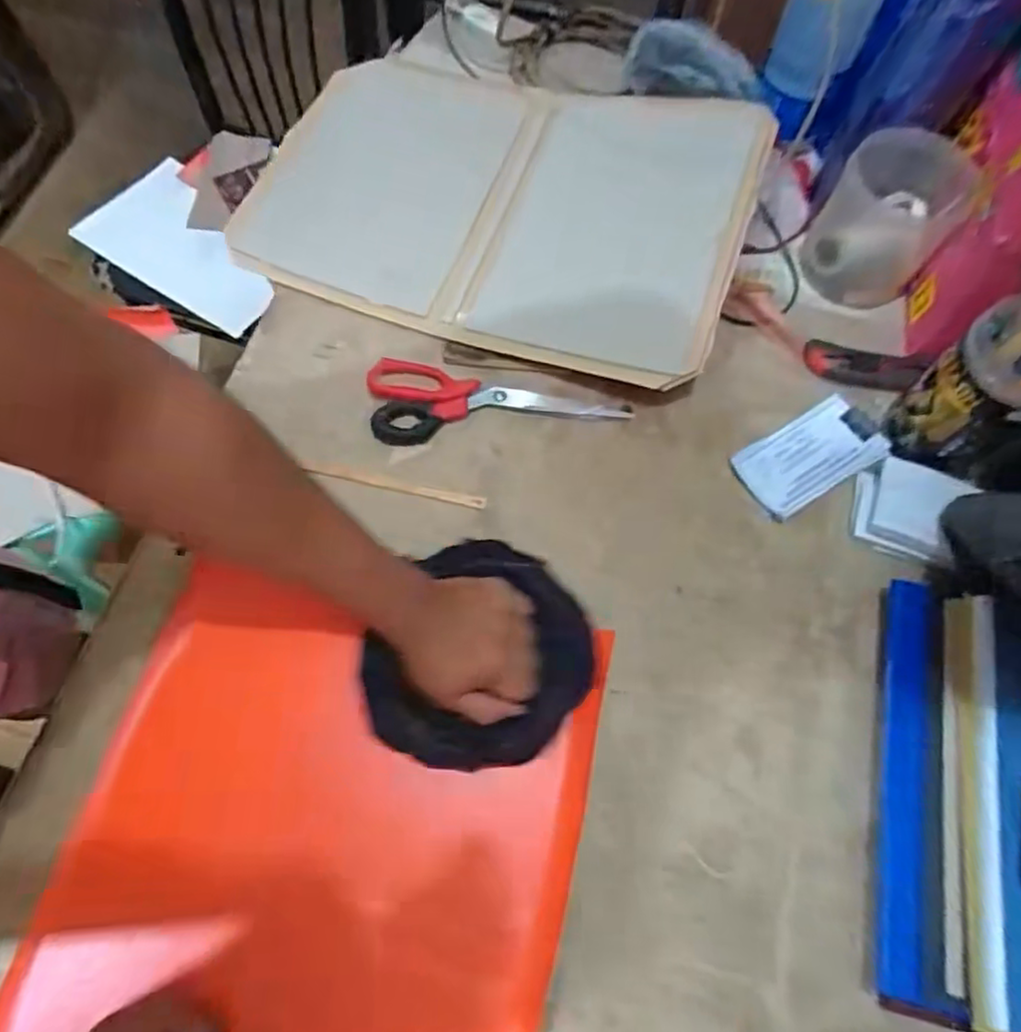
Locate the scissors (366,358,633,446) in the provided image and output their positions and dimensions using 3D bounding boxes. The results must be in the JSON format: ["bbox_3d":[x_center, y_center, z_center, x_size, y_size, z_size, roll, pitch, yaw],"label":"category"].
[{"bbox_3d":[-0.015,-0.092,0.578,0.228,0.008,0.079,8,68,1],"label":"scissors"}]

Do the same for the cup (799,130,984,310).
[{"bbox_3d":[0.354,-0.278,0.621,0.109,0.113,0.105,1,68,-2],"label":"cup"}]

